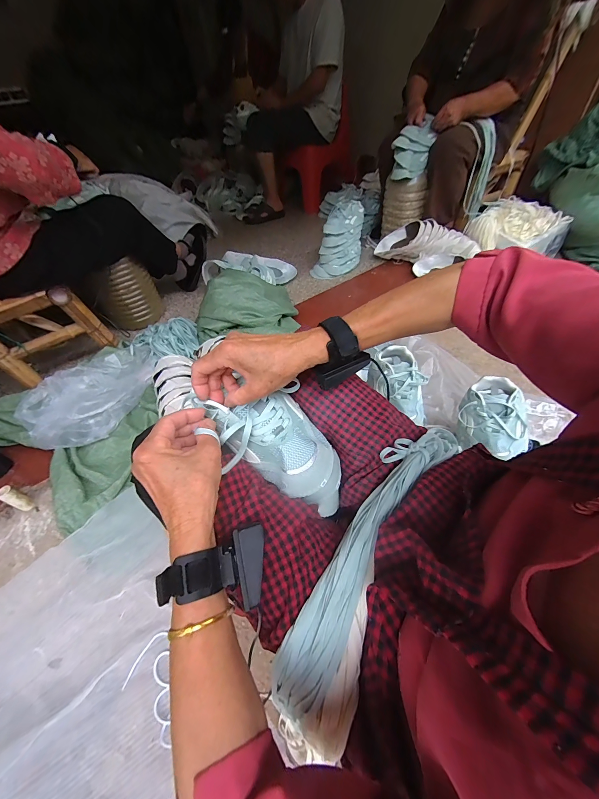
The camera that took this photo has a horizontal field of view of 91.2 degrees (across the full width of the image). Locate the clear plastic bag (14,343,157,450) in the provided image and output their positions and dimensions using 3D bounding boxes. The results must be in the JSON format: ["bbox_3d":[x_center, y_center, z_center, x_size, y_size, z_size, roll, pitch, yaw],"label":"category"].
[{"bbox_3d":[-0.631,-0.028,0.904,0.275,0.075,0.405,9,50,13],"label":"clear plastic bag"}]

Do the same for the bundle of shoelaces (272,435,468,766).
[{"bbox_3d":[0.083,0.166,0.324,0.078,0.077,0.365,24,67,25],"label":"bundle of shoelaces"}]

